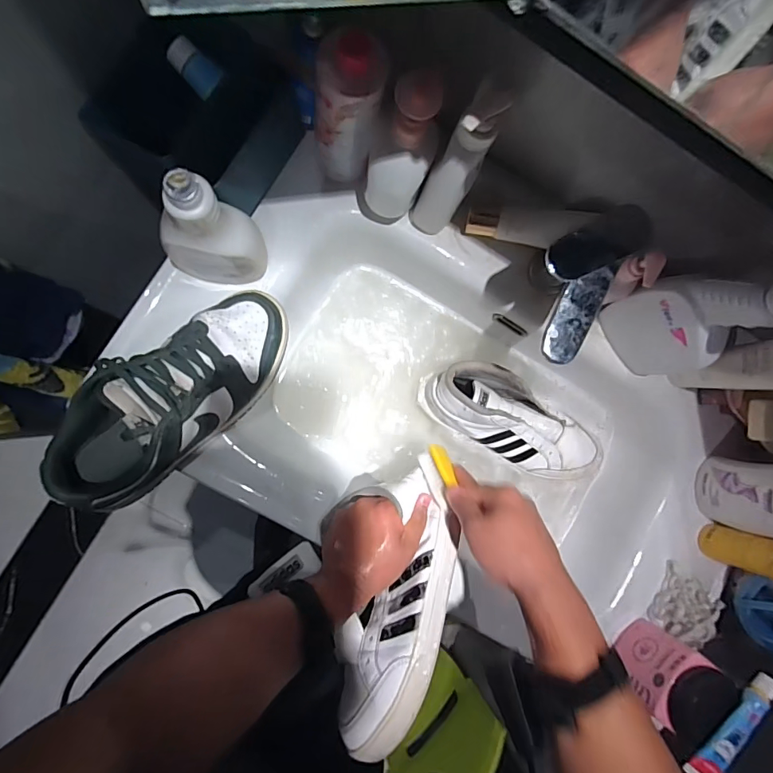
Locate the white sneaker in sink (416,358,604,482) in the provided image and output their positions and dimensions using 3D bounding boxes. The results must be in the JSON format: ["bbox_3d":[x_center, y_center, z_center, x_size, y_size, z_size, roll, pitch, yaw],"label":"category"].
[{"bbox_3d":[0.188,0.054,0.623,0.276,0.083,0.093,28,83,-6],"label":"white sneaker in sink"}]

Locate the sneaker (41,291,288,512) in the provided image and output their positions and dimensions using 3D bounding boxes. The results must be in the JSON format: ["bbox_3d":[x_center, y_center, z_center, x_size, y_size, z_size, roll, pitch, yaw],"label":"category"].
[{"bbox_3d":[-0.208,0.007,0.452,0.263,0.100,0.104,-45,94,-8],"label":"sneaker"}]

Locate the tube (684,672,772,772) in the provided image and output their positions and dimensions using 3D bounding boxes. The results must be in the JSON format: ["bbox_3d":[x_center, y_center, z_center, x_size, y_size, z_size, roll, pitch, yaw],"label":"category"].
[{"bbox_3d":[0.346,0.342,0.443,0.028,0.021,0.126,35,83,-5],"label":"tube"}]

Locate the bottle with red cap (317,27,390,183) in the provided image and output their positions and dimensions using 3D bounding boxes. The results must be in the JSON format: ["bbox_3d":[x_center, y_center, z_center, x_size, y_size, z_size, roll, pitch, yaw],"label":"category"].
[{"bbox_3d":[-0.040,-0.281,0.476,0.065,0.166,0.050,5,86,-8],"label":"bottle with red cap"}]

